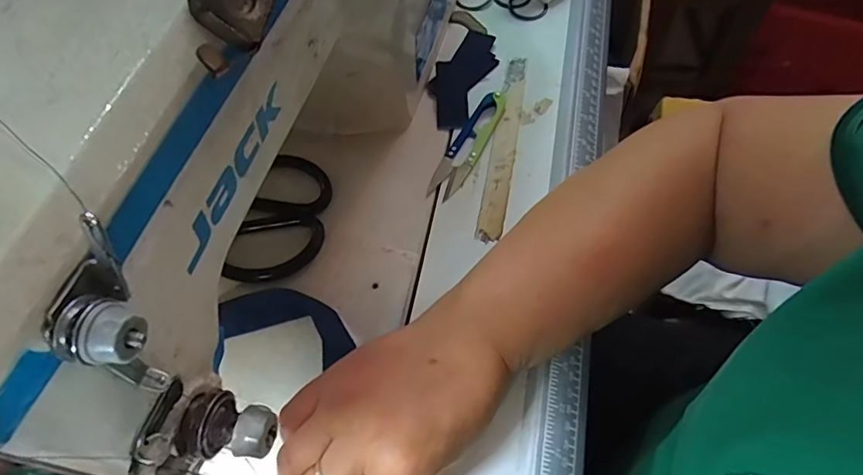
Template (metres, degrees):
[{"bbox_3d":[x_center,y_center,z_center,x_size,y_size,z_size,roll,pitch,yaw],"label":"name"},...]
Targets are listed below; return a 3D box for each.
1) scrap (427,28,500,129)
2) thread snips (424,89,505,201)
[{"bbox_3d":[0.025,-0.134,0.438,0.041,0.006,0.105,21,63,13],"label":"scrap"},{"bbox_3d":[0.028,-0.072,0.403,0.024,0.010,0.099,24,64,14],"label":"thread snips"}]

